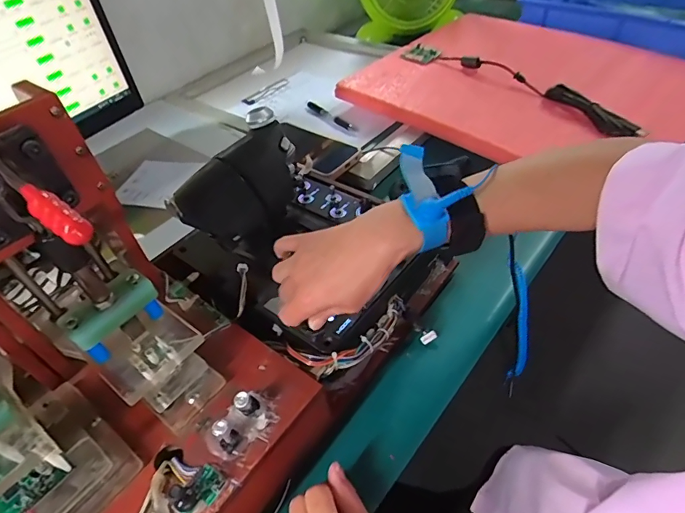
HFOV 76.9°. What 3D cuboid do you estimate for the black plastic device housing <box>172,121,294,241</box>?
[{"bbox_3d":[-0.100,-0.075,0.454,0.142,0.079,0.055,-46,13,-26],"label":"black plastic device housing"}]

